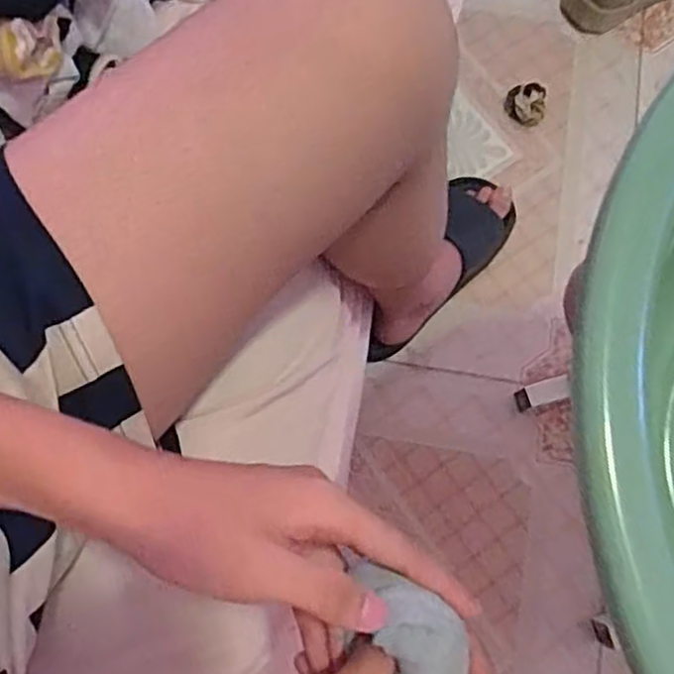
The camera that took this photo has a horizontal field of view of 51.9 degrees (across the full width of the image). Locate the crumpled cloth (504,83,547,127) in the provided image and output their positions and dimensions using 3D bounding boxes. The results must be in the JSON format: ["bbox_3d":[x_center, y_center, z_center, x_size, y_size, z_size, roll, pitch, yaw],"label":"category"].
[{"bbox_3d":[0.242,-0.298,0.889,0.046,0.025,0.048,3,75,1],"label":"crumpled cloth"}]

